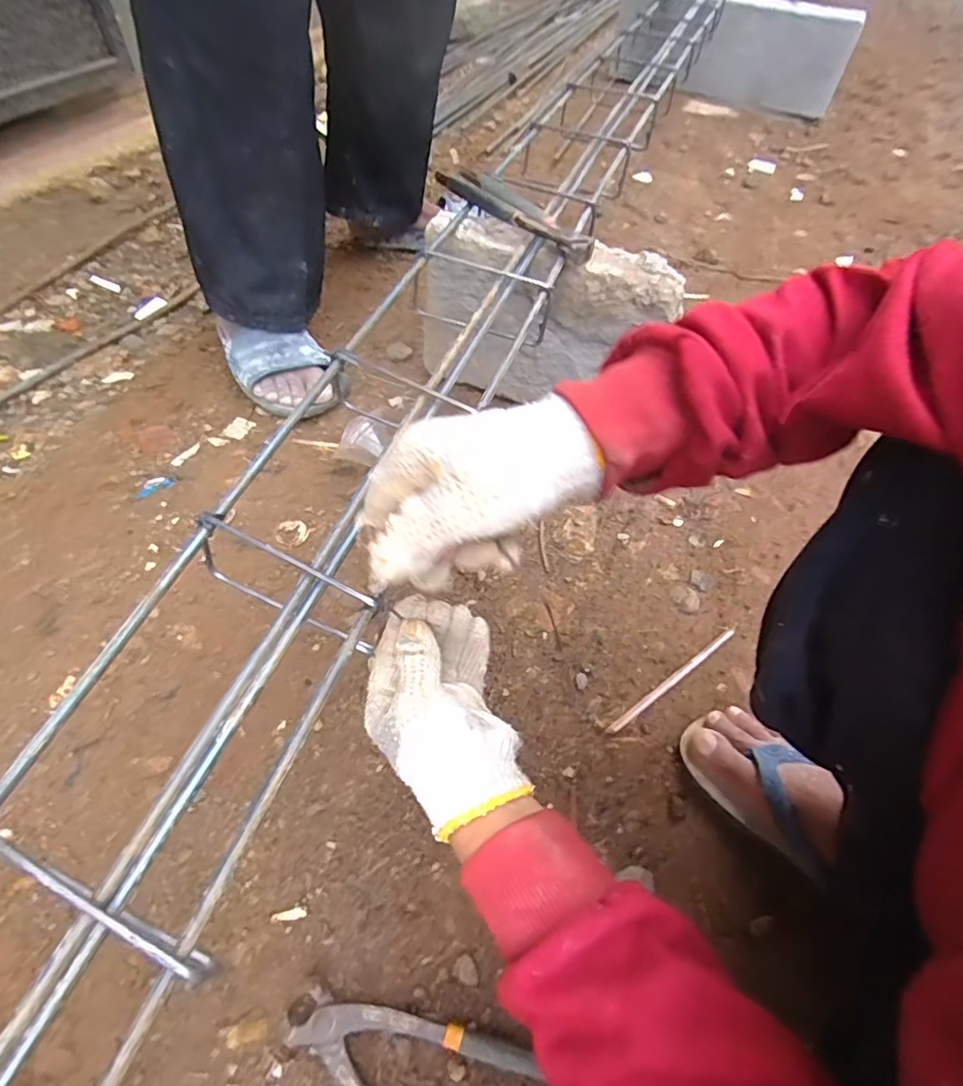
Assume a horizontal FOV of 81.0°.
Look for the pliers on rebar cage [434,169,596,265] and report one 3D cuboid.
[{"bbox_3d":[0.039,-0.363,0.613,0.215,0.019,0.052,37,59,23],"label":"pliers on rebar cage"}]

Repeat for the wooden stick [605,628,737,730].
[{"bbox_3d":[0.187,0.130,0.545,0.172,0.009,0.008,-29,62,-24],"label":"wooden stick"}]

